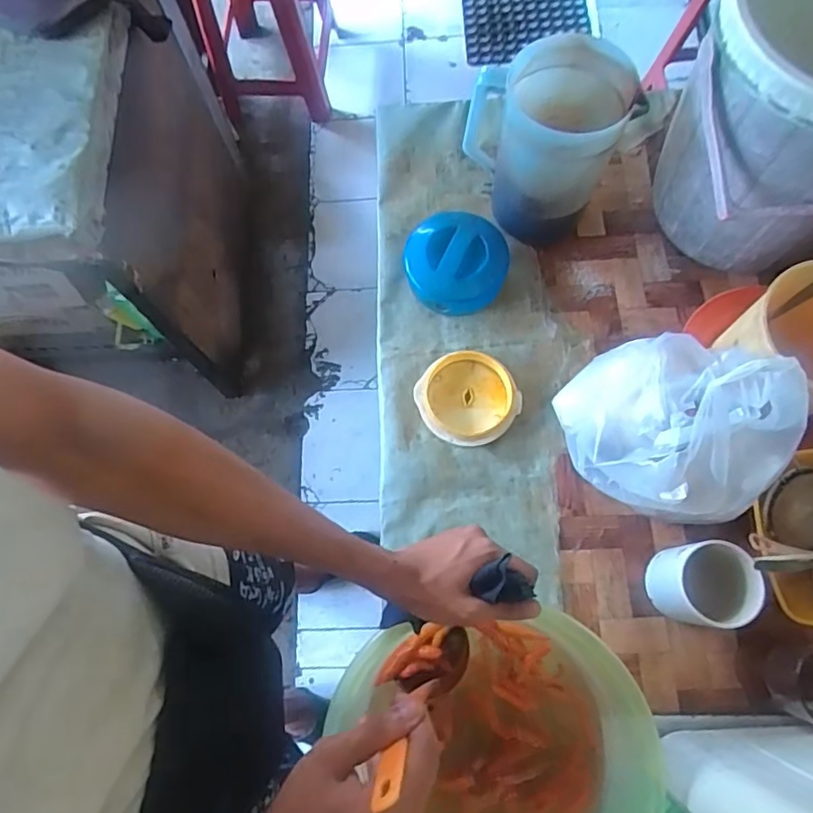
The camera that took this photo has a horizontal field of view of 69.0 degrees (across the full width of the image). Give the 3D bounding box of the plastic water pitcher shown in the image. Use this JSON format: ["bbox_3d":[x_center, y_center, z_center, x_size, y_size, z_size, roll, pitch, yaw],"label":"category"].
[{"bbox_3d":[0.156,-0.305,0.709,0.164,0.218,0.129,17,75,7],"label":"plastic water pitcher"}]

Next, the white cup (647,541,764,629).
[{"bbox_3d":[0.306,0.183,0.614,0.071,0.108,0.074,-1,73,2],"label":"white cup"}]

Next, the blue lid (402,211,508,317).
[{"bbox_3d":[0.061,-0.183,0.762,0.130,0.055,0.121,-1,73,2],"label":"blue lid"}]

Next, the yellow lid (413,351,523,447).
[{"bbox_3d":[0.075,-0.011,0.726,0.114,0.018,0.116,-1,73,2],"label":"yellow lid"}]

